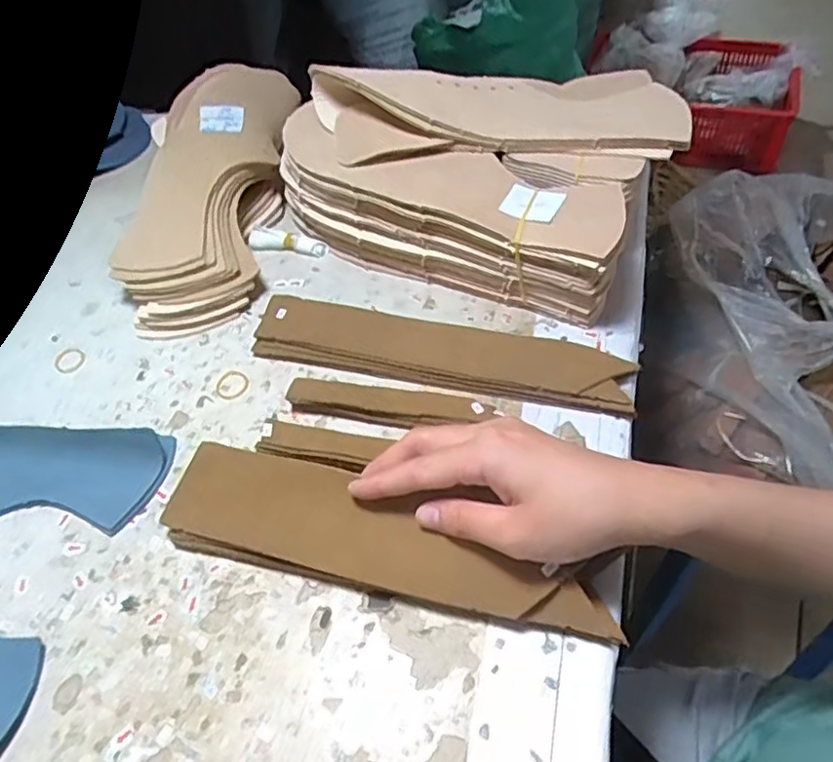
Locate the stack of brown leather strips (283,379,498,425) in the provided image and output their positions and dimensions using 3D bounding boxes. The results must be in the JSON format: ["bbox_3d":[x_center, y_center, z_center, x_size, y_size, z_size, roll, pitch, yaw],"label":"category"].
[{"bbox_3d":[-0.019,0.016,0.403,0.123,0.018,0.018,6,53,10],"label":"stack of brown leather strips"}]

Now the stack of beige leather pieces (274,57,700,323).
[{"bbox_3d":[0.043,-0.166,0.483,0.264,0.096,0.185,21,56,20],"label":"stack of beige leather pieces"}]

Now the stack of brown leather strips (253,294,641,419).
[{"bbox_3d":[0.013,-0.020,0.424,0.242,0.019,0.043,10,53,12],"label":"stack of brown leather strips"}]

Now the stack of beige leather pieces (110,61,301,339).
[{"bbox_3d":[-0.159,-0.158,0.521,0.099,0.080,0.263,-1,52,4],"label":"stack of beige leather pieces"}]

